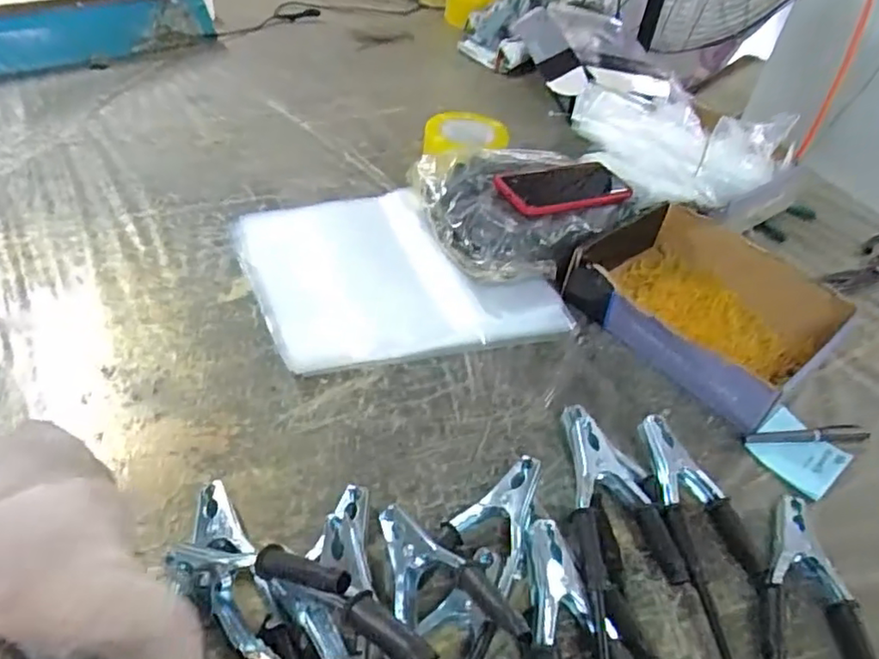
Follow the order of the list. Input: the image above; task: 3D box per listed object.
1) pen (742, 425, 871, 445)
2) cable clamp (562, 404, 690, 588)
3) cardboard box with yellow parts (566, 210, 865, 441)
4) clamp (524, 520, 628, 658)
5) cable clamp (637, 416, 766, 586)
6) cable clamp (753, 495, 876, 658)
[{"bbox_3d":[0.354,0.105,0.612,0.128,0.012,0.017,-2,46,-8],"label":"pen"},{"bbox_3d":[0.139,0.134,0.529,0.082,0.046,0.171,1,46,-6],"label":"cable clamp"},{"bbox_3d":[0.286,-0.033,0.693,0.217,0.063,0.243,-33,58,-32],"label":"cardboard box with yellow parts"},{"bbox_3d":[0.092,0.208,0.451,0.080,0.050,0.158,-2,46,-8],"label":"clamp"},{"bbox_3d":[0.211,0.144,0.538,0.082,0.035,0.149,-8,48,-14],"label":"cable clamp"},{"bbox_3d":[0.290,0.199,0.500,0.079,0.025,0.143,11,46,4],"label":"cable clamp"}]

